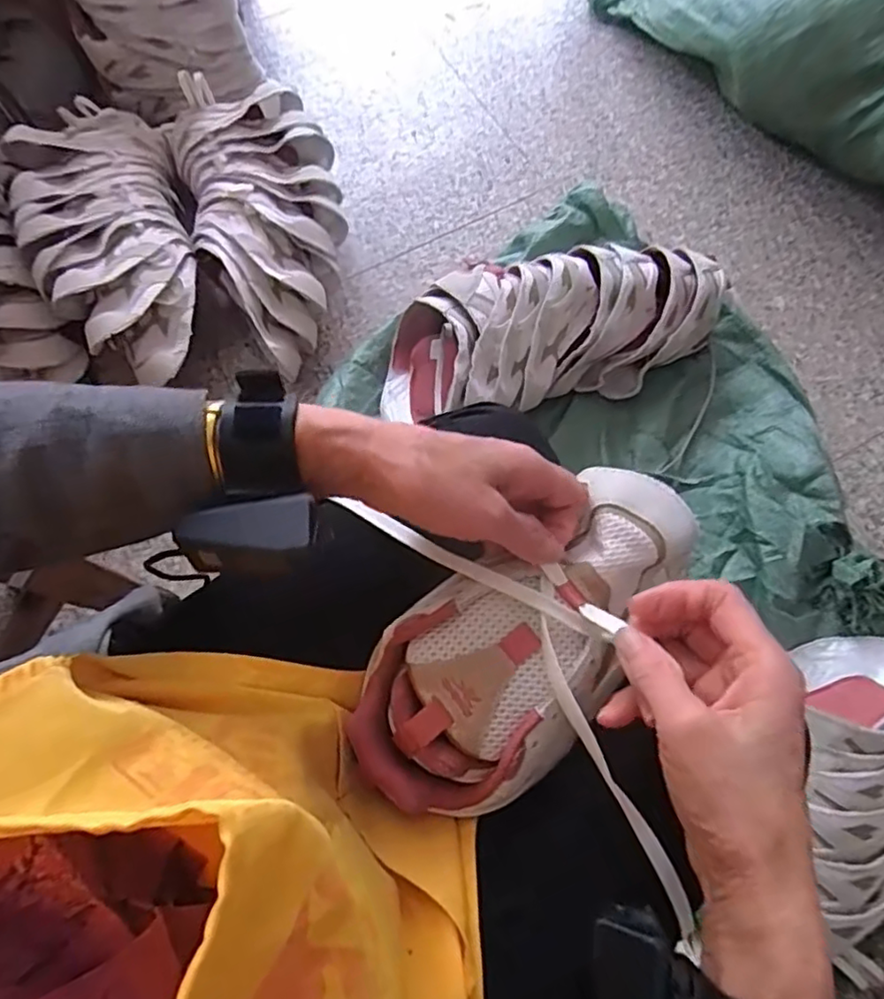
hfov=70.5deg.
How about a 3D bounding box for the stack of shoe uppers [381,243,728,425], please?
[{"bbox_3d":[0.147,-0.217,0.801,0.424,0.113,0.170,-14,71,-5],"label":"stack of shoe uppers"}]

